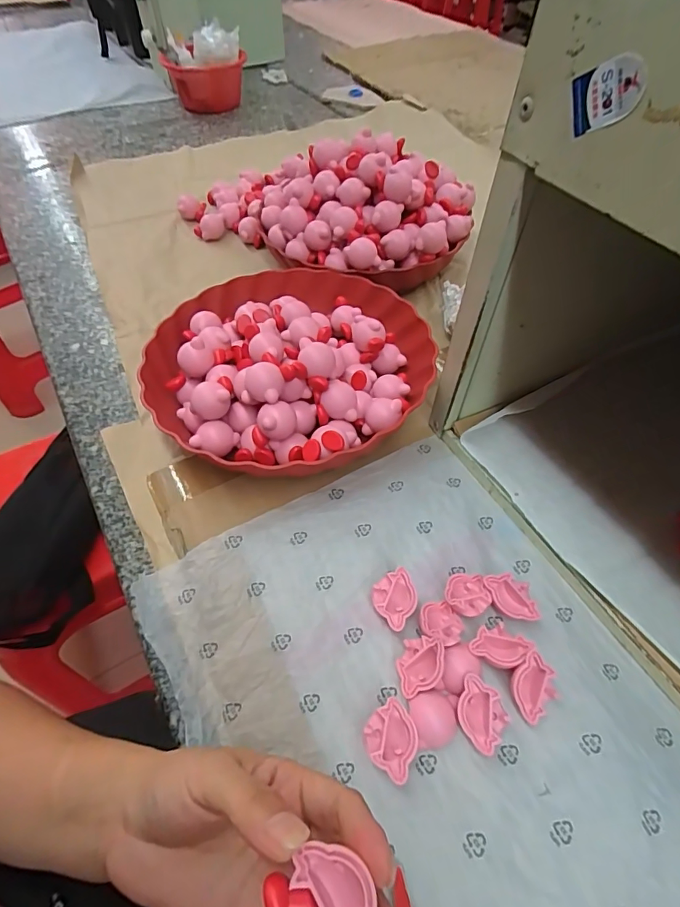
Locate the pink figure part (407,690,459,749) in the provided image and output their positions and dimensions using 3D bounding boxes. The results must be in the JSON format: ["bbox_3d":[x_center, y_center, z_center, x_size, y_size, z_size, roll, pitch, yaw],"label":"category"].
[{"bbox_3d":[0.054,0.150,0.258,0.030,0.009,0.026,-8,53,-4],"label":"pink figure part"}]

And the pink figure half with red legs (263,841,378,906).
[{"bbox_3d":[-0.005,0.150,0.151,0.032,0.009,0.031,-18,55,-12],"label":"pink figure half with red legs"}]

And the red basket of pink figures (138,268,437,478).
[{"bbox_3d":[-0.041,-0.087,0.394,0.225,0.066,0.231,-1,53,1],"label":"red basket of pink figures"}]

